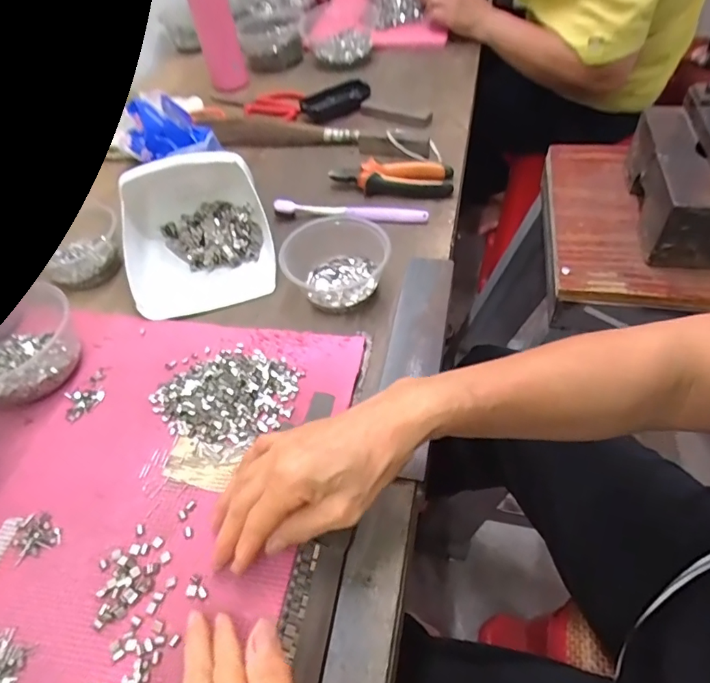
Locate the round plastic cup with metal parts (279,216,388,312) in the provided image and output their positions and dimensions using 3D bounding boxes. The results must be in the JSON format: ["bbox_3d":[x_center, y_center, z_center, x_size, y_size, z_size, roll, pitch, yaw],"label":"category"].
[{"bbox_3d":[-0.019,-0.083,0.500,0.106,0.051,0.095,-6,51,1],"label":"round plastic cup with metal parts"}]

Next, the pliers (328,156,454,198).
[{"bbox_3d":[0.045,-0.209,0.615,0.147,0.023,0.062,2,51,7],"label":"pliers"}]

